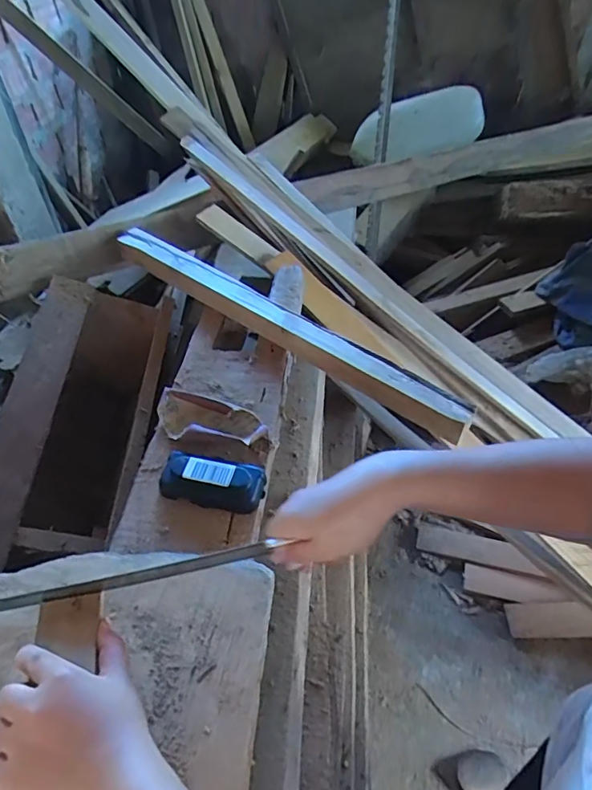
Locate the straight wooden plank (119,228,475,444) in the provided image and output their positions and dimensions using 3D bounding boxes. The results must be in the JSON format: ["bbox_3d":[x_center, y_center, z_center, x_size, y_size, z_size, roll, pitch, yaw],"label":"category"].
[{"bbox_3d":[-0.043,-0.107,0.694,0.600,0.040,0.051,31,57,27],"label":"straight wooden plank"}]

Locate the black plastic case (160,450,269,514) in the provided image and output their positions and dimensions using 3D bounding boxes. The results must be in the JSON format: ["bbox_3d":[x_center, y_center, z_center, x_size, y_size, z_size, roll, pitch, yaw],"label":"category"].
[{"bbox_3d":[-0.087,0.089,0.532,0.105,0.026,0.049,5,47,8],"label":"black plastic case"}]

